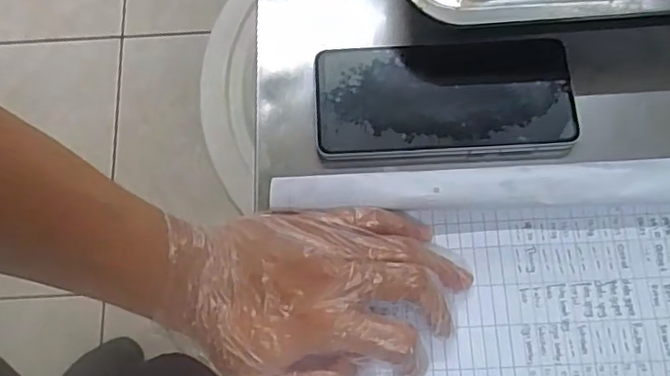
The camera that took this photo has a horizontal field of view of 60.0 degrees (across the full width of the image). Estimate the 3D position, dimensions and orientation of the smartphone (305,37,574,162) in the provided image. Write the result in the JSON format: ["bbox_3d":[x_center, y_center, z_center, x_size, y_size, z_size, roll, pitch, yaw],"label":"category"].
[{"bbox_3d":[0.071,-0.058,0.377,0.164,0.012,0.082,-2,73,1],"label":"smartphone"}]

